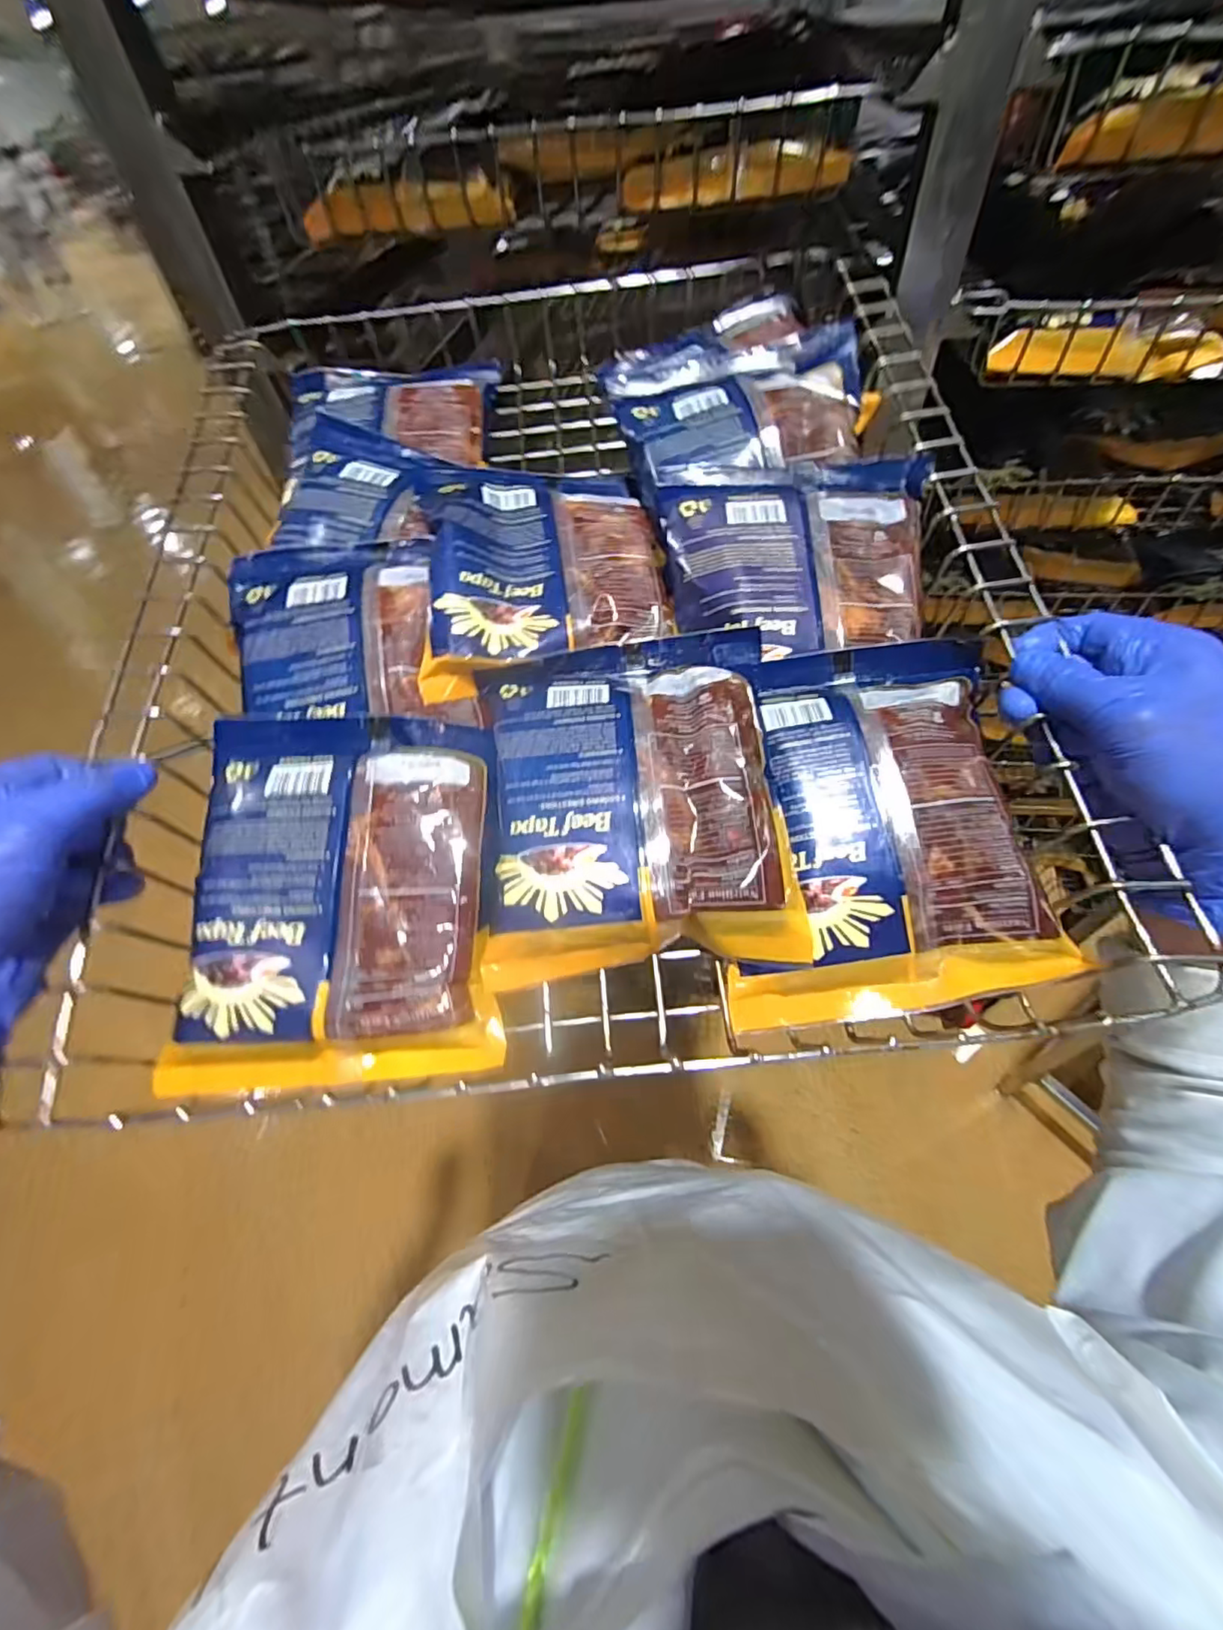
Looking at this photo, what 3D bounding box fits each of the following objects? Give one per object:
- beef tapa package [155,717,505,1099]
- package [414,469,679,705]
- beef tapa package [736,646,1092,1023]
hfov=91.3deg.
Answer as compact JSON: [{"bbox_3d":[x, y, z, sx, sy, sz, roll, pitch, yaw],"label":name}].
[{"bbox_3d":[-0.121,0.031,0.269,0.136,0.020,0.164,-2,70,-1],"label":"beef tapa package"},{"bbox_3d":[-0.038,-0.143,0.336,0.132,0.024,0.160,-6,67,-9],"label":"package"},{"bbox_3d":[0.121,0.002,0.268,0.130,0.024,0.173,-1,74,5],"label":"beef tapa package"}]

